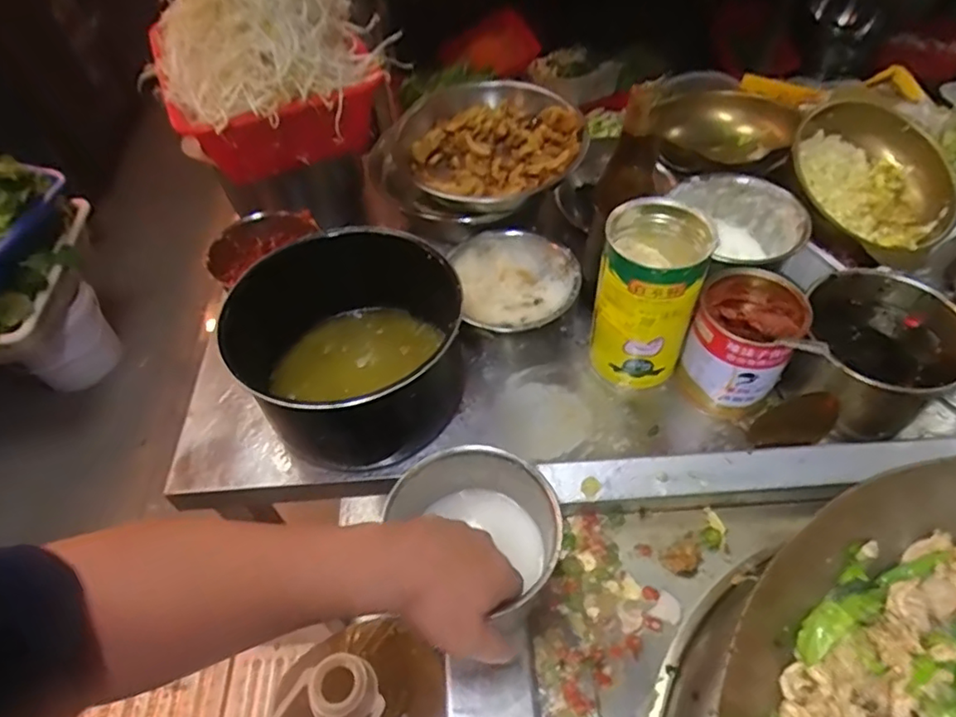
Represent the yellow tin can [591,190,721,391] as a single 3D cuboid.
[{"bbox_3d":[0.178,-0.063,0.633,0.093,0.206,0.102,-2,52,2],"label":"yellow tin can"}]

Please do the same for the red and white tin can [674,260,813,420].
[{"bbox_3d":[0.270,-0.013,0.625,0.092,0.136,0.098,-2,52,2],"label":"red and white tin can"}]

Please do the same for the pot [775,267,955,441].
[{"bbox_3d":[0.399,-0.004,0.605,0.140,0.097,0.144,-2,52,2],"label":"pot"}]

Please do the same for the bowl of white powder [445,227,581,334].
[{"bbox_3d":[0.043,-0.089,0.751,0.157,0.072,0.167,-13,52,-7],"label":"bowl of white powder"}]

